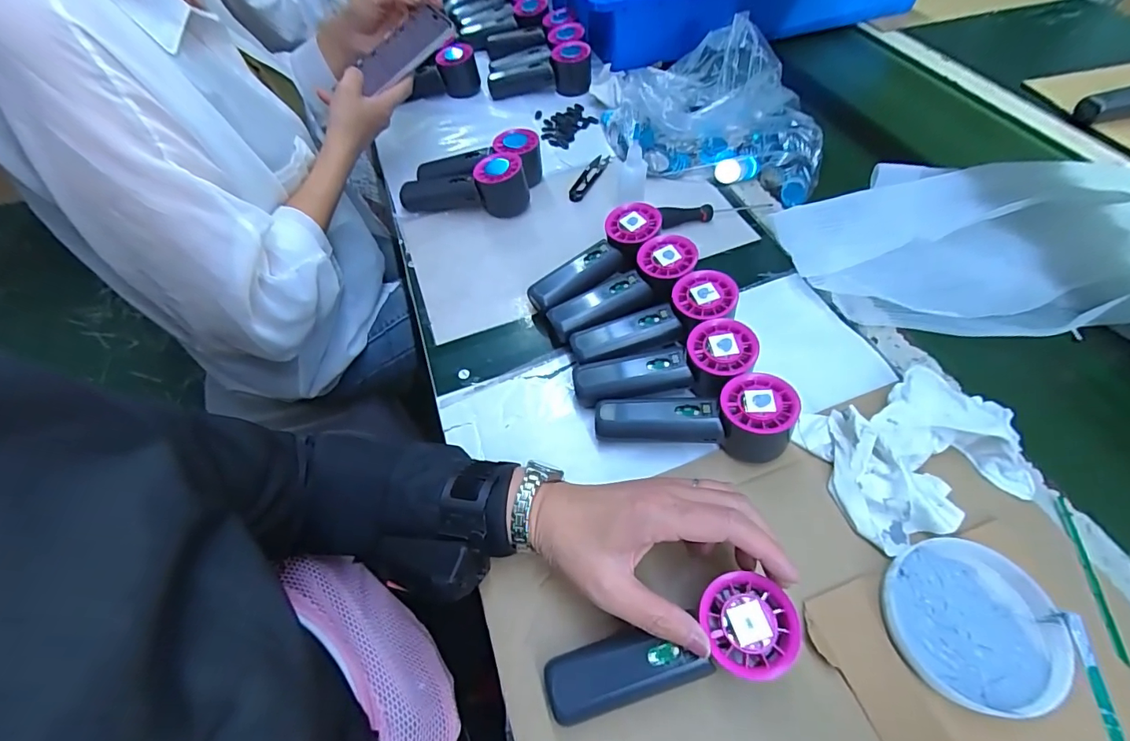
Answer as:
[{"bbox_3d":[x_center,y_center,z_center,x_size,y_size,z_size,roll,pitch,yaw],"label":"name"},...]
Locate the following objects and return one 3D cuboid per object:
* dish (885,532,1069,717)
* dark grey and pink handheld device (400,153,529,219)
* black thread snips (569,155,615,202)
[{"bbox_3d":[0.267,0.166,0.316,0.106,0.017,0.098,-1,56,1],"label":"dish"},{"bbox_3d":[-0.124,-0.226,0.579,0.157,0.060,0.053,6,57,6],"label":"dark grey and pink handheld device"},{"bbox_3d":[0.034,-0.251,0.616,0.024,0.014,0.095,21,59,15],"label":"black thread snips"}]

